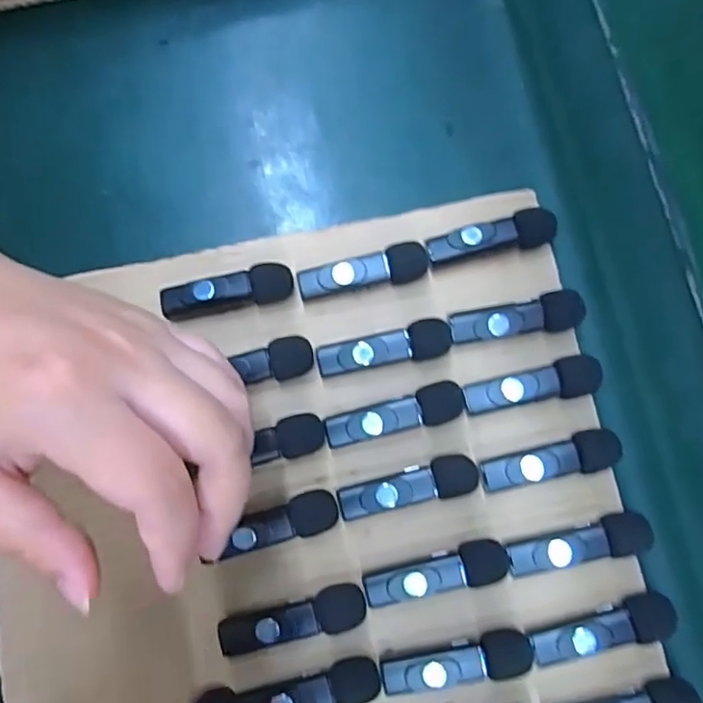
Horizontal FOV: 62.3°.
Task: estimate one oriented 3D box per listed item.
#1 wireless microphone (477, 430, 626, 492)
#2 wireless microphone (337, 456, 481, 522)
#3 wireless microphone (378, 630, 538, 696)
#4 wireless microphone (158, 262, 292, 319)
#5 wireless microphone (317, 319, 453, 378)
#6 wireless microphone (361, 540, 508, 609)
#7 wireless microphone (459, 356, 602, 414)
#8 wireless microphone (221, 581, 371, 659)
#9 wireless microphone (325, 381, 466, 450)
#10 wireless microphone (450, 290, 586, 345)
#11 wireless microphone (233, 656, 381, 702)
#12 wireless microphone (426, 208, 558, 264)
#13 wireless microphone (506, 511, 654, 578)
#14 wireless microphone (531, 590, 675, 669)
[{"bbox_3d":[0.091,0.051,0.270,0.062,0.016,0.017,-12,80,-2],"label":"wireless microphone"},{"bbox_3d":[0.026,0.063,0.271,0.064,0.018,0.018,-12,80,-2],"label":"wireless microphone"},{"bbox_3d":[0.047,0.137,0.256,0.066,0.016,0.019,-12,80,-2],"label":"wireless microphone"},{"bbox_3d":[-0.061,-0.029,0.288,0.064,0.018,0.016,-12,80,-2],"label":"wireless microphone"},{"bbox_3d":[0.016,-0.001,0.283,0.064,0.018,0.018,-10,79,-2],"label":"wireless microphone"},{"bbox_3d":[0.038,0.100,0.264,0.065,0.017,0.018,-12,80,-2],"label":"wireless microphone"},{"bbox_3d":[0.085,0.017,0.277,0.063,0.017,0.019,-13,80,-2],"label":"wireless microphone"},{"bbox_3d":[-0.026,0.120,0.261,0.064,0.015,0.019,-13,80,-2],"label":"wireless microphone"},{"bbox_3d":[0.021,0.031,0.277,0.065,0.017,0.018,-15,80,-3],"label":"wireless microphone"},{"bbox_3d":[0.079,-0.015,0.284,0.062,0.019,0.018,-8,79,-2],"label":"wireless microphone"},{"bbox_3d":[-0.019,0.149,0.254,0.063,0.017,0.017,-13,80,-3],"label":"wireless microphone"},{"bbox_3d":[0.069,-0.056,0.290,0.063,0.017,0.016,-13,80,-2],"label":"wireless microphone"},{"bbox_3d":[0.102,0.087,0.264,0.062,0.016,0.018,-11,80,-2],"label":"wireless microphone"},{"bbox_3d":[0.110,0.123,0.257,0.063,0.016,0.018,-17,80,-3],"label":"wireless microphone"}]

